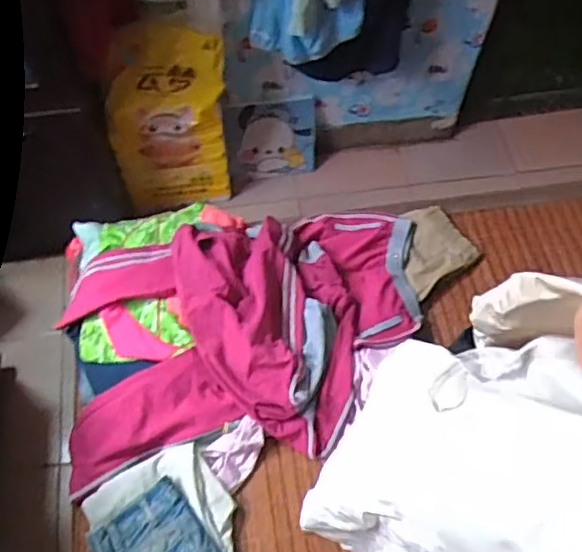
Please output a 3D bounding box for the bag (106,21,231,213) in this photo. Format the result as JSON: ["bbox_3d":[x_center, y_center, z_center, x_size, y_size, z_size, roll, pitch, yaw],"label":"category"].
[{"bbox_3d":[-0.361,-0.429,1.827,0.351,0.605,0.153,-10,61,-6],"label":"bag"}]

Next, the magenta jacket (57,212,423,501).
[{"bbox_3d":[-0.081,0.103,1.299,0.807,0.125,0.501,-14,62,-9],"label":"magenta jacket"}]

